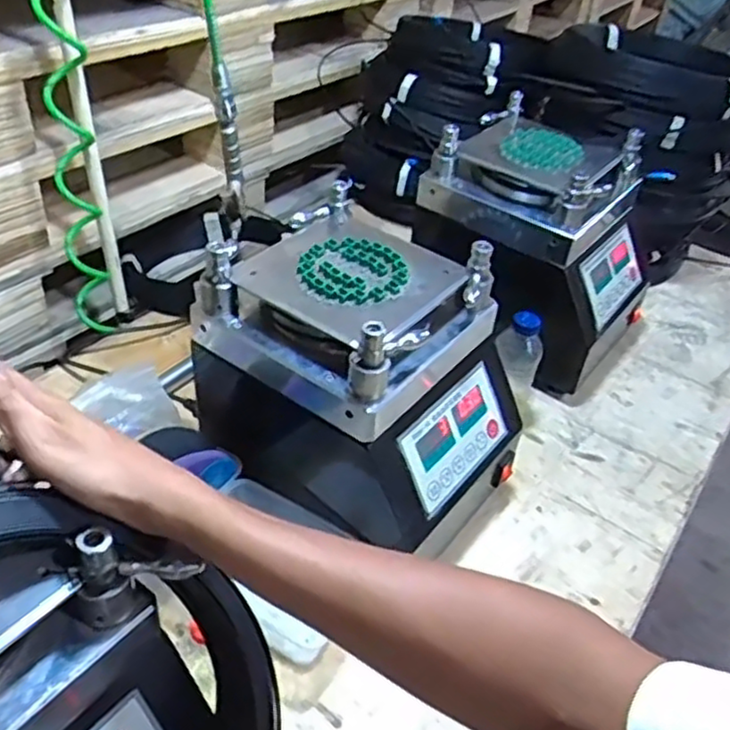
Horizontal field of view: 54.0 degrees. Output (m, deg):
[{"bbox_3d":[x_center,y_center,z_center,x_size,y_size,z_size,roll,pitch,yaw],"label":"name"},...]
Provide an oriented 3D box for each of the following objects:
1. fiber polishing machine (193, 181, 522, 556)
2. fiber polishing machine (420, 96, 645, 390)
[{"bbox_3d":[0.001,0.013,0.722,0.280,0.233,0.216,29,45,23],"label":"fiber polishing machine"},{"bbox_3d":[0.229,-0.164,0.970,0.270,0.281,0.220,32,47,26],"label":"fiber polishing machine"}]

